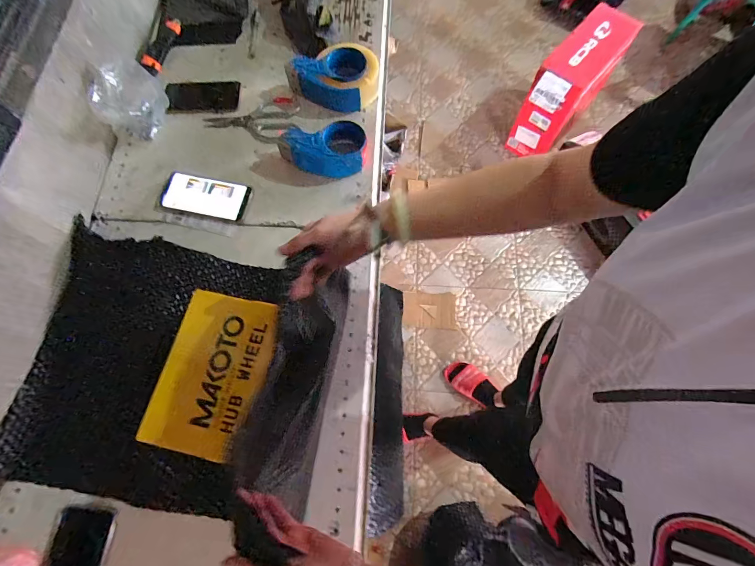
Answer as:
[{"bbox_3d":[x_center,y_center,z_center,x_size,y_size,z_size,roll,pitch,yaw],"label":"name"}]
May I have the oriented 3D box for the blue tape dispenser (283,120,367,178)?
[{"bbox_3d":[-0.096,-0.251,0.665,0.143,0.061,0.087,5,72,3],"label":"blue tape dispenser"}]

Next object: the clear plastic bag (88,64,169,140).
[{"bbox_3d":[-0.474,-0.349,0.679,0.111,0.098,0.121,28,74,10],"label":"clear plastic bag"}]

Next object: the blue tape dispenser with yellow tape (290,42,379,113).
[{"bbox_3d":[-0.078,-0.428,0.722,0.161,0.065,0.129,19,73,7],"label":"blue tape dispenser with yellow tape"}]

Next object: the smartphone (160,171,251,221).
[{"bbox_3d":[-0.325,-0.165,0.667,0.156,0.009,0.074,11,77,3],"label":"smartphone"}]

